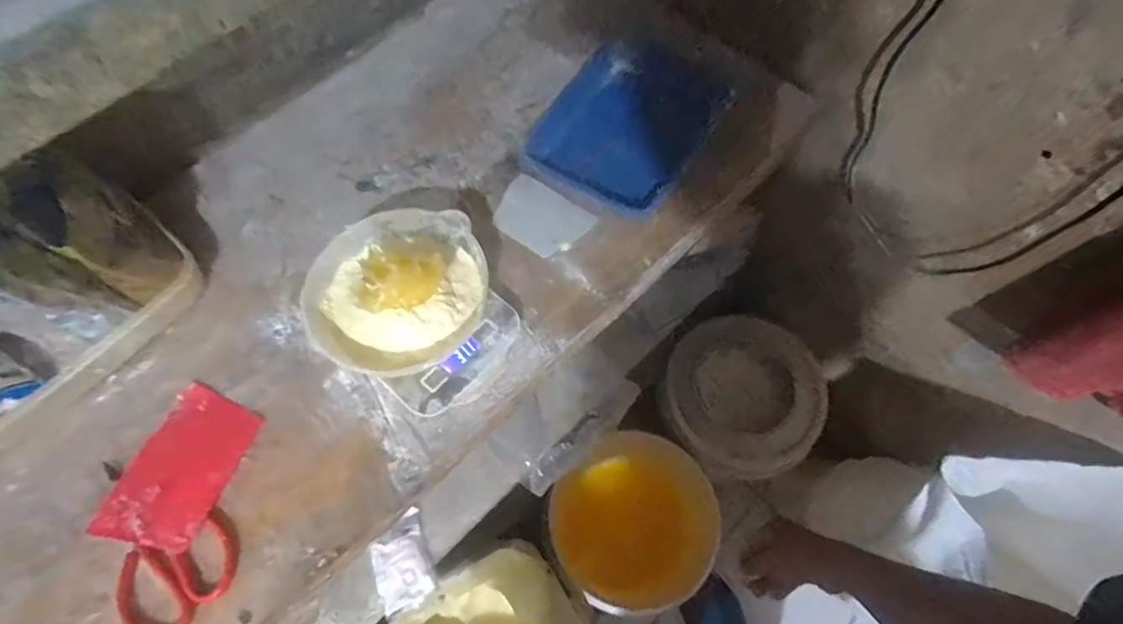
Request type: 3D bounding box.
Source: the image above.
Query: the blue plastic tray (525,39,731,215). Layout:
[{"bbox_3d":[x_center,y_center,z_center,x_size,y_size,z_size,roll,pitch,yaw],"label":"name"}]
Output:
[{"bbox_3d":[0.080,-0.229,0.671,0.184,0.030,0.228,29,70,14],"label":"blue plastic tray"}]

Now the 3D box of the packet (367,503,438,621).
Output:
[{"bbox_3d":[-0.228,0.356,0.792,0.081,0.015,0.124,-20,66,-6],"label":"packet"}]

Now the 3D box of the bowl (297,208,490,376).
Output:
[{"bbox_3d":[-0.159,-0.028,0.527,0.162,0.068,0.165,-1,66,2],"label":"bowl"}]

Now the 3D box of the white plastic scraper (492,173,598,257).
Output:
[{"bbox_3d":[-0.025,-0.108,0.635,0.109,0.009,0.074,37,72,17],"label":"white plastic scraper"}]

